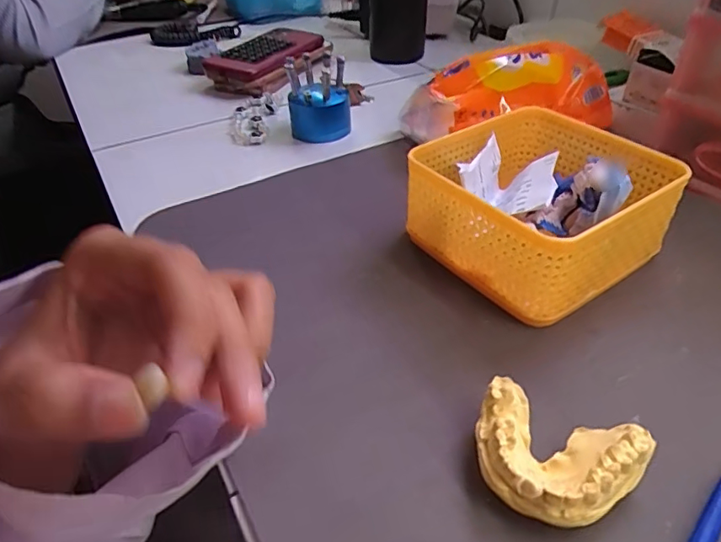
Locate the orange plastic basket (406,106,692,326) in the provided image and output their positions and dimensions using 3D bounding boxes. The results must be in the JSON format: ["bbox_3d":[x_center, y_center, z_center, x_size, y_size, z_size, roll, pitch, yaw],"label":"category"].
[{"bbox_3d":[0.116,-0.044,0.353,0.130,0.067,0.128,-25,44,-26],"label":"orange plastic basket"}]

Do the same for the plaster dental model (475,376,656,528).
[{"bbox_3d":[0.083,0.081,0.232,0.067,0.025,0.050,18,43,24],"label":"plaster dental model"}]

